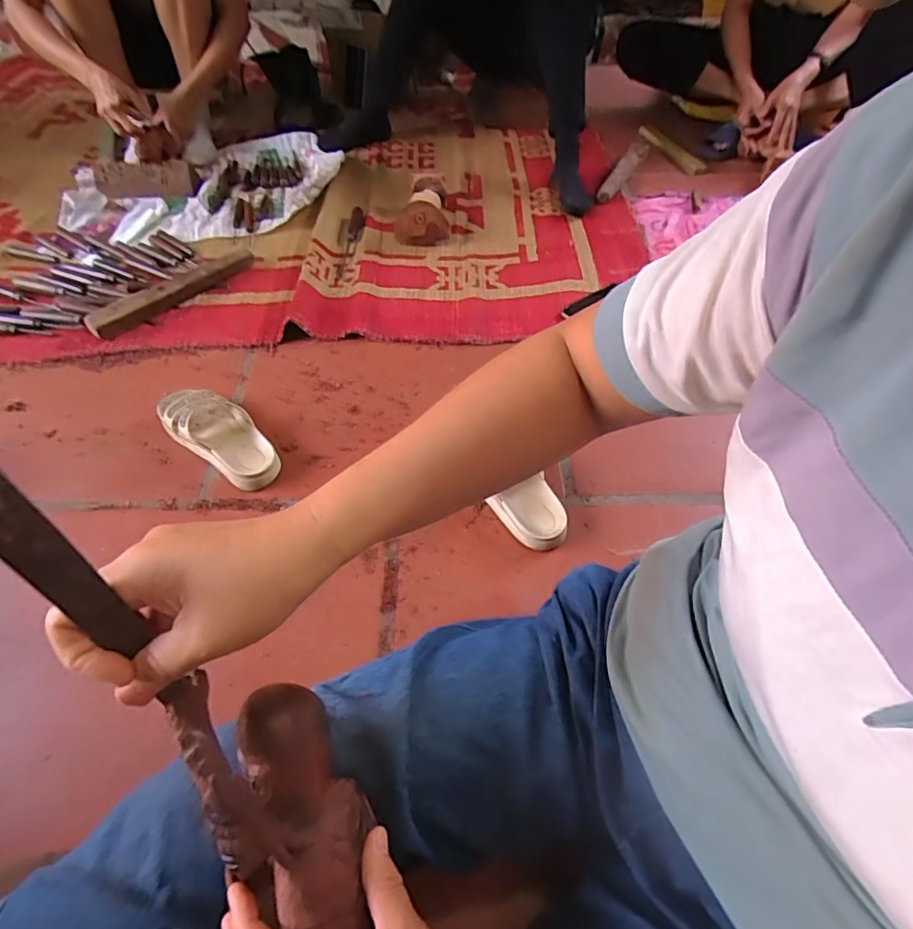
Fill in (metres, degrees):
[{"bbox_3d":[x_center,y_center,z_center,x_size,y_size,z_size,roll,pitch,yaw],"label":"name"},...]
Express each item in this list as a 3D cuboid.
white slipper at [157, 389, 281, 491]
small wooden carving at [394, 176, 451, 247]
[{"bbox_3d":[-0.344,-0.053,0.757,0.225,0.062,0.088,31,57,20],"label":"white slipper"},{"bbox_3d":[-0.078,-0.560,1.151,0.120,0.086,0.166,-4,52,-6],"label":"small wooden carving"}]

